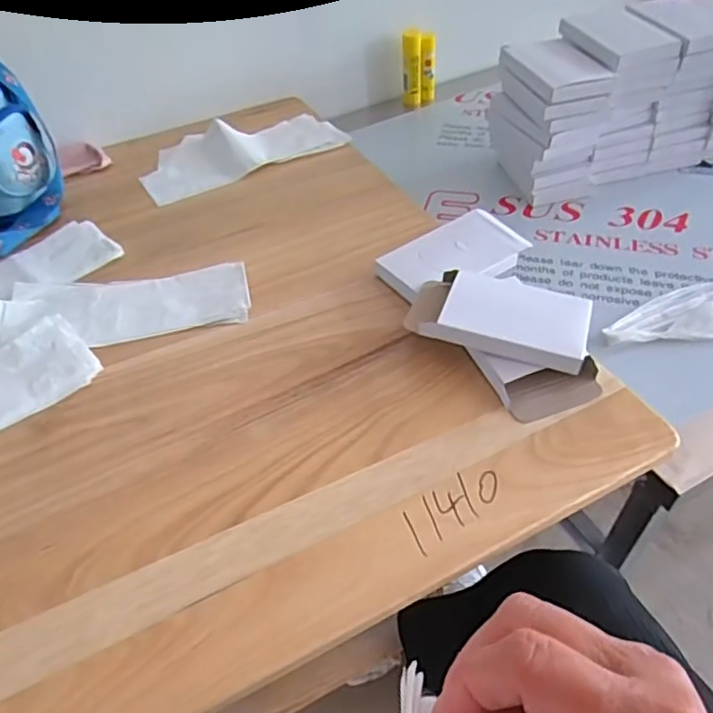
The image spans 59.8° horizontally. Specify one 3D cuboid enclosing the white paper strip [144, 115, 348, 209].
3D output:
[{"bbox_3d":[-0.160,-0.293,0.855,0.277,0.028,0.139,-23,49,-18],"label":"white paper strip"}]

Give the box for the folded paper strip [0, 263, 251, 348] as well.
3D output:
[{"bbox_3d":[-0.246,-0.052,0.639,0.265,0.013,0.099,-7,46,-4],"label":"folded paper strip"}]

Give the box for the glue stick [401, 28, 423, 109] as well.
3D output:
[{"bbox_3d":[0.093,-0.477,1.031,0.034,0.115,0.031,-3,46,3],"label":"glue stick"}]

